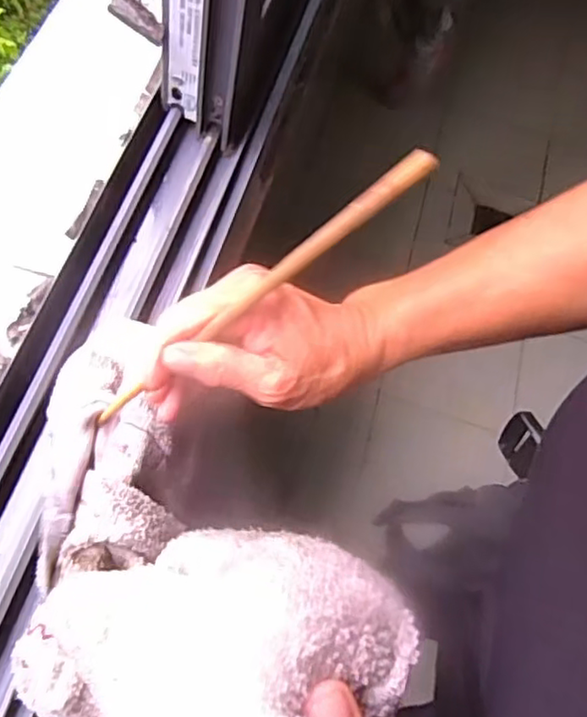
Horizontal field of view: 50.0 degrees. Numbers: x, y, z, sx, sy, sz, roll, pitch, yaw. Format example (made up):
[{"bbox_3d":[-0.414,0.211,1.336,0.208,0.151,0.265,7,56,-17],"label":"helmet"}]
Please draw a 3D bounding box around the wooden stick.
[{"bbox_3d":[-0.028,-0.022,0.300,0.008,0.231,0.009,7,57,-48],"label":"wooden stick"}]

